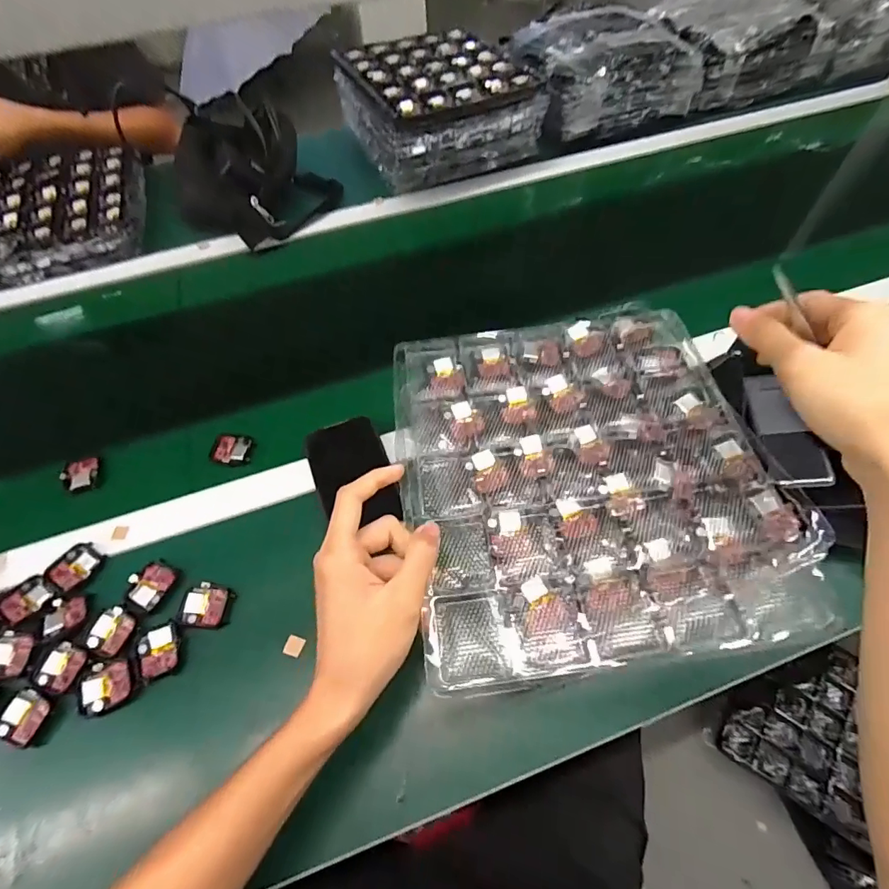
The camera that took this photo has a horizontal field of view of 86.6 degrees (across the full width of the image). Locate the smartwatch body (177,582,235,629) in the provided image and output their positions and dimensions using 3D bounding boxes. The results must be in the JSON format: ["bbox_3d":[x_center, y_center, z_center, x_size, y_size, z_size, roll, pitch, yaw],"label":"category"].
[{"bbox_3d":[-0.217,0.147,0.430,0.043,0.005,0.037,4,58,5],"label":"smartwatch body"}]

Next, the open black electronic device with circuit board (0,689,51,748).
[{"bbox_3d":[-0.347,0.224,0.387,0.037,0.004,0.036,15,60,12],"label":"open black electronic device with circuit board"}]

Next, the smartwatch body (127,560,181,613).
[{"bbox_3d":[-0.273,0.130,0.439,0.035,0.007,0.043,21,61,15],"label":"smartwatch body"}]

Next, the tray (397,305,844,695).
[{"bbox_3d":[0.116,0.012,0.387,0.291,0.033,0.305,-8,58,-2],"label":"tray"}]

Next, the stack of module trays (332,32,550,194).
[{"bbox_3d":[-0.011,-0.566,0.794,0.267,0.117,0.256,-24,60,-12],"label":"stack of module trays"}]

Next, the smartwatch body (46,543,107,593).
[{"bbox_3d":[-0.355,0.116,0.452,0.037,0.004,0.044,28,63,19],"label":"smartwatch body"}]

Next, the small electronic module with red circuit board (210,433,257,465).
[{"bbox_3d":[-0.234,0.006,0.523,0.046,0.011,0.033,-2,58,1],"label":"small electronic module with red circuit board"}]

